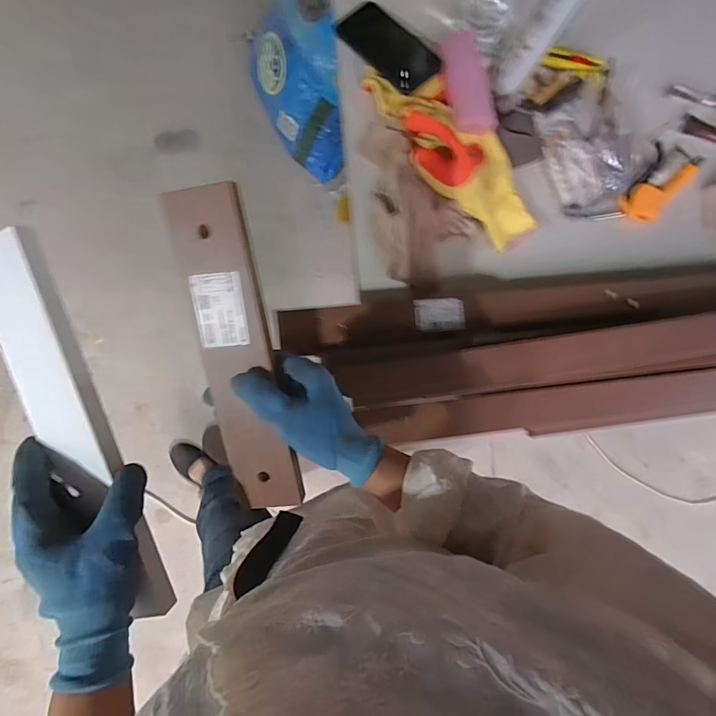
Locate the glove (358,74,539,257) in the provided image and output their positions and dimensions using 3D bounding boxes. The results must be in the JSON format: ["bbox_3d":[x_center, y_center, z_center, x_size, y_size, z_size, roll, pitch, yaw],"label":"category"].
[{"bbox_3d":[0.137,-0.298,0.580,0.122,0.072,0.310,-43,90,-4],"label":"glove"}]

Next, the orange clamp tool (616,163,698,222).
[{"bbox_3d":[0.476,-0.262,0.645,0.130,0.020,0.057,-34,89,-4],"label":"orange clamp tool"}]

